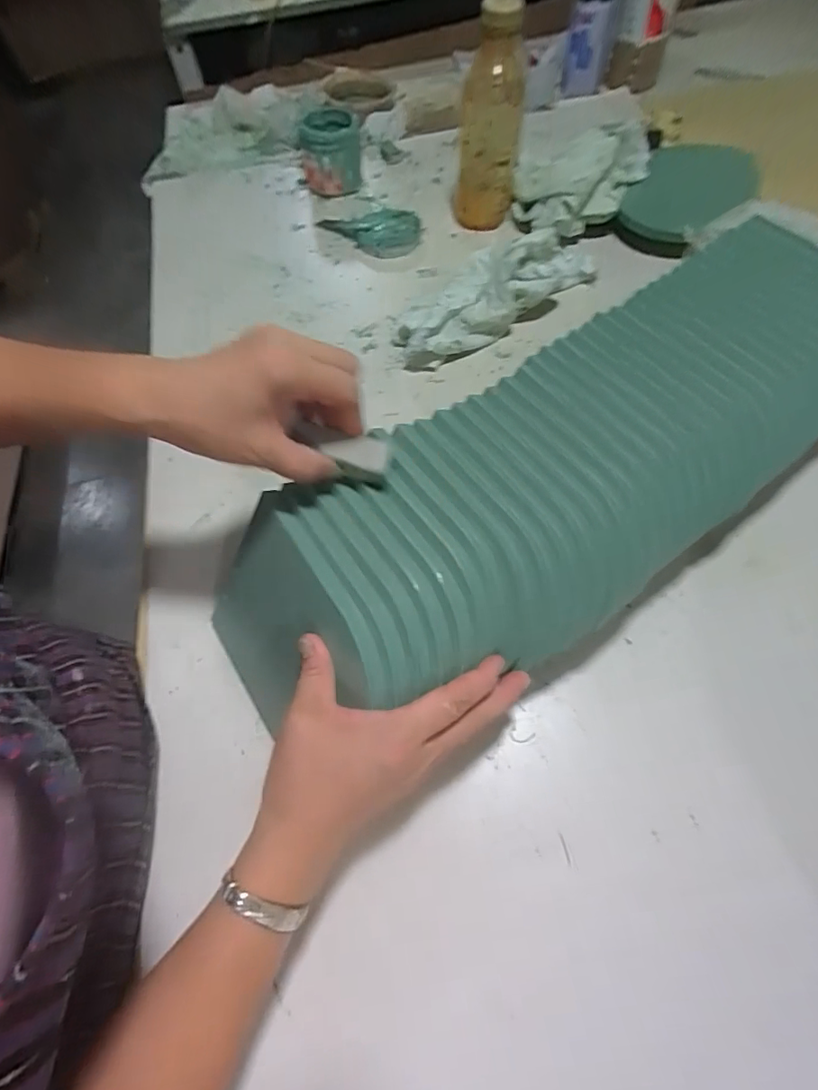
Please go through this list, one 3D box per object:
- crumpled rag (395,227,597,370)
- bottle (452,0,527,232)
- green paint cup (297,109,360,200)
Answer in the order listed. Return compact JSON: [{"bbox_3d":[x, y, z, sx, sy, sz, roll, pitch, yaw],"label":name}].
[{"bbox_3d":[0.099,-0.281,0.562,0.257,0.071,0.080,-29,63,-14],"label":"crumpled rag"},{"bbox_3d":[0.092,-0.470,0.575,0.067,0.215,0.074,6,61,8],"label":"bottle"},{"bbox_3d":[-0.101,-0.510,0.676,0.075,0.072,0.070,-2,61,4],"label":"green paint cup"}]

